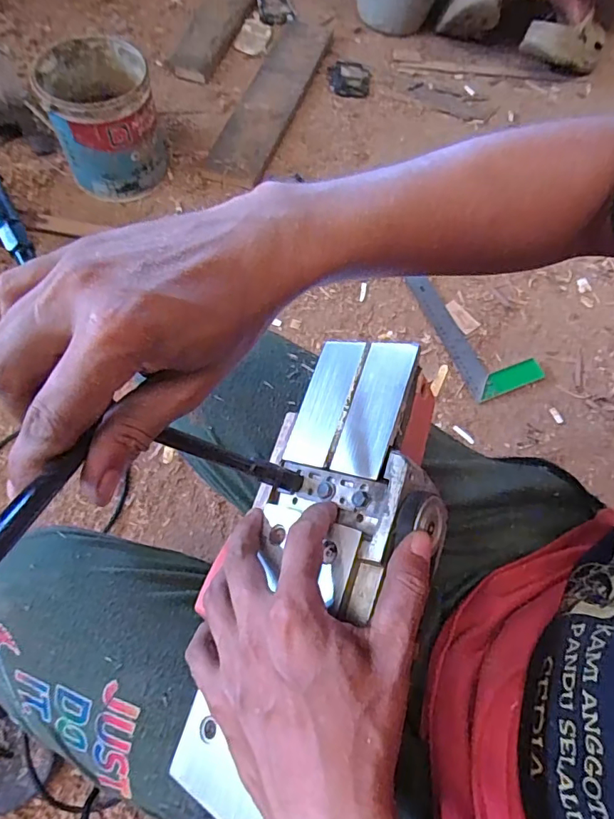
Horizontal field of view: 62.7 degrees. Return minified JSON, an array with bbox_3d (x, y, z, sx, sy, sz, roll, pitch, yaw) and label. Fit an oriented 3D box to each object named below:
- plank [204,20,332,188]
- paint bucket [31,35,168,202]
[{"bbox_3d":[-0.068,-0.673,1.075,0.106,0.021,0.533,24,66,-9],"label":"plank"},{"bbox_3d":[-0.356,-0.514,0.910,0.178,0.186,0.186,-20,67,-12],"label":"paint bucket"}]

